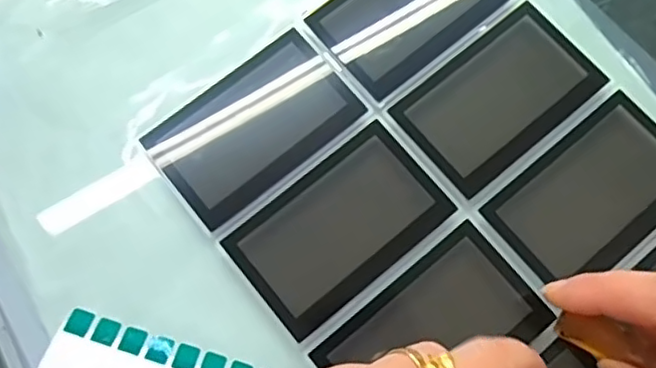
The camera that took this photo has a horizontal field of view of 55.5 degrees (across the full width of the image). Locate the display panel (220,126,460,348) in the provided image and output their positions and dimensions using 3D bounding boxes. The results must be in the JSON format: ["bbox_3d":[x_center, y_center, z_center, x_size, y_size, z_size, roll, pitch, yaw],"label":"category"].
[{"bbox_3d":[0.005,0.018,0.260,0.084,0.006,0.052,-39,76,-10],"label":"display panel"}]

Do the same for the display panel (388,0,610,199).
[{"bbox_3d":[0.075,-0.038,0.276,0.084,0.005,0.051,-39,76,-10],"label":"display panel"}]

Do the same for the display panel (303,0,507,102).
[{"bbox_3d":[0.038,-0.082,0.287,0.084,0.004,0.053,-40,76,-10],"label":"display panel"}]

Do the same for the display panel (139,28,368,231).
[{"bbox_3d":[-0.032,-0.026,0.271,0.084,0.004,0.052,-38,76,-10],"label":"display panel"}]

